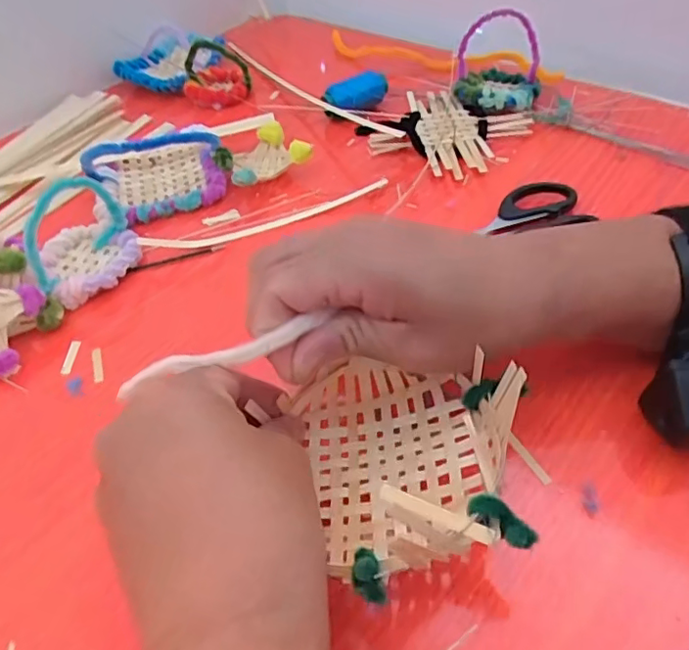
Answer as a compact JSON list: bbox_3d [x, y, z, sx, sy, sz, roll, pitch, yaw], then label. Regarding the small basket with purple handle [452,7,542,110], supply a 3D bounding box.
[{"bbox_3d":[0.122,-0.210,0.458,0.065,0.059,0.057,8,49,15],"label":"small basket with purple handle"}]

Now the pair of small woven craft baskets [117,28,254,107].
[{"bbox_3d":[-0.148,-0.250,0.542,0.158,0.039,0.082,23,54,26],"label":"pair of small woven craft baskets"}]

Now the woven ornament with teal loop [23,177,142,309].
[{"bbox_3d":[-0.164,-0.058,0.356,0.060,0.058,0.067,-24,50,-15],"label":"woven ornament with teal loop"}]

